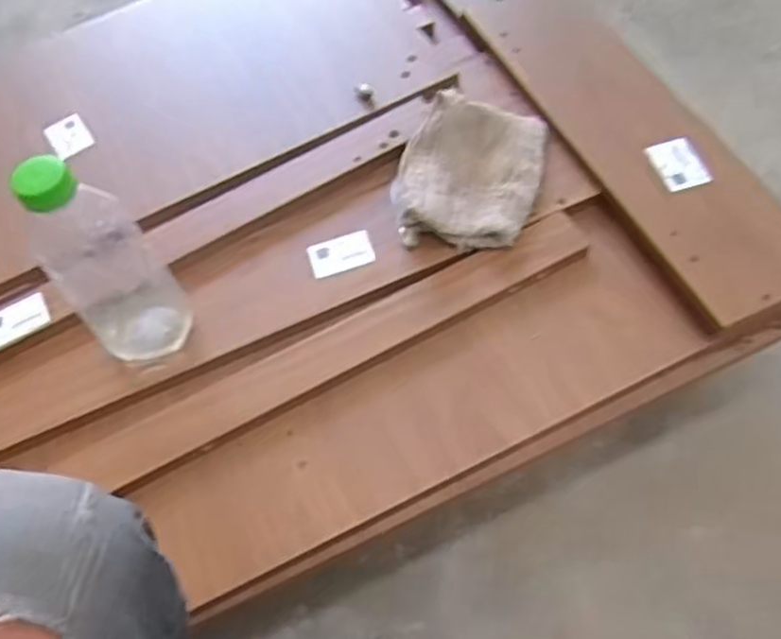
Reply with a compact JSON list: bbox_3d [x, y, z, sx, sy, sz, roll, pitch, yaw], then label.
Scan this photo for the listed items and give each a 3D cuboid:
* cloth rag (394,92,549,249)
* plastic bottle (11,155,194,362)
[{"bbox_3d":[0.078,-0.150,0.710,0.140,0.043,0.173,12,61,12],"label":"cloth rag"},{"bbox_3d":[-0.234,-0.048,0.586,0.087,0.210,0.081,-39,64,-17],"label":"plastic bottle"}]

